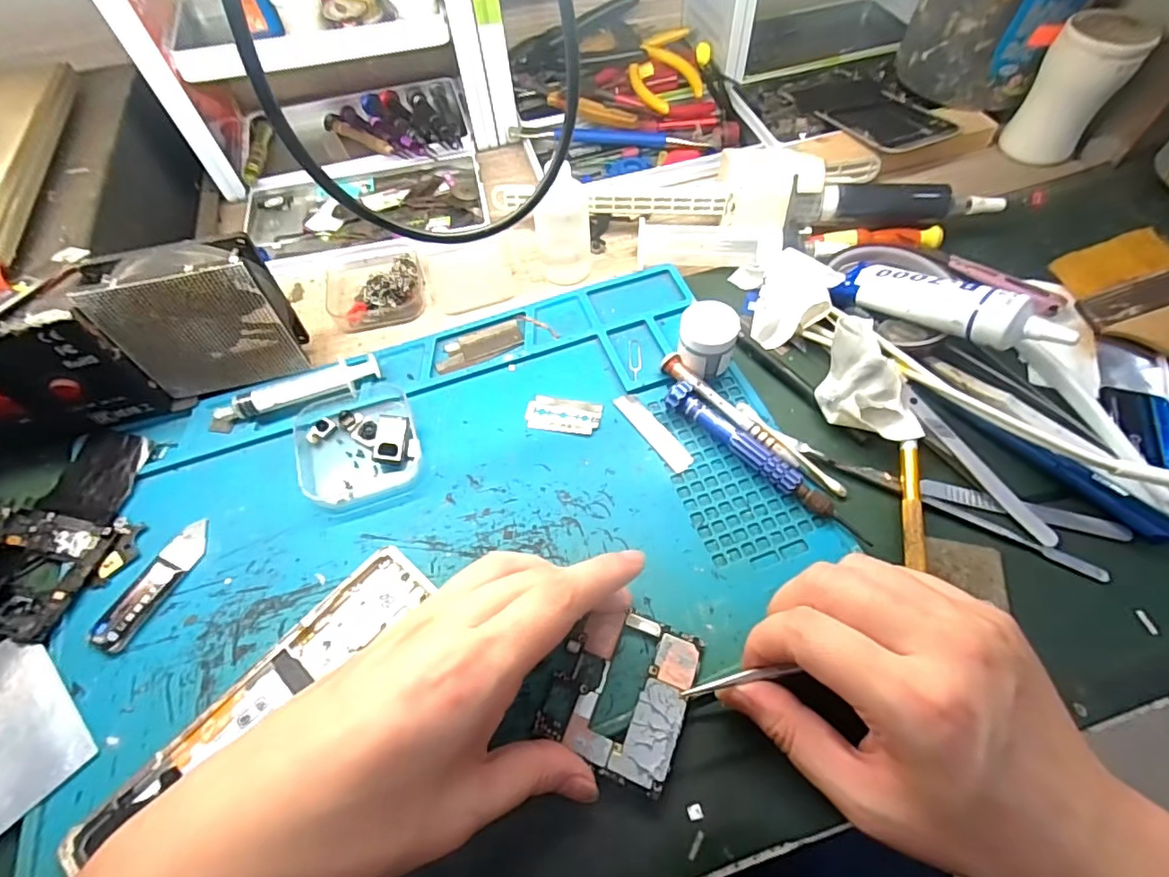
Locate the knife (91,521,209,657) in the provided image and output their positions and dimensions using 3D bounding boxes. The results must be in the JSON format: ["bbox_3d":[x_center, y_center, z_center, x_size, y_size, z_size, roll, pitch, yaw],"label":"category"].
[{"bbox_3d":[-0.214,0.072,0.276,0.020,0.006,0.067,21,62,14],"label":"knife"}]

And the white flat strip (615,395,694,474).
[{"bbox_3d":[0.039,-0.005,0.312,0.014,0.004,0.057,-32,63,-16],"label":"white flat strip"}]

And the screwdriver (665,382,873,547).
[{"bbox_3d":[0.093,0.011,0.292,0.121,0.018,0.014,39,68,22],"label":"screwdriver"}]

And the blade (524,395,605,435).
[{"bbox_3d":[-0.012,-0.014,0.320,0.043,0.004,0.021,8,60,6],"label":"blade"}]

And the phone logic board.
[{"bbox_3d":[0.016,0.109,0.242,0.056,0.007,0.064,19,62,13],"label":"phone logic board"}]

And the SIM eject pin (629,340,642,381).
[{"bbox_3d":[0.031,-0.049,0.339,0.008,0.004,0.032,0,59,2],"label":"SIM eject pin"}]

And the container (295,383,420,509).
[{"bbox_3d":[-0.127,0.000,0.310,0.061,0.014,0.071,-18,60,-9],"label":"container"}]

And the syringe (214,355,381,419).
[{"bbox_3d":[-0.166,-0.026,0.325,0.091,0.014,0.019,-23,61,-11],"label":"syringe"}]

